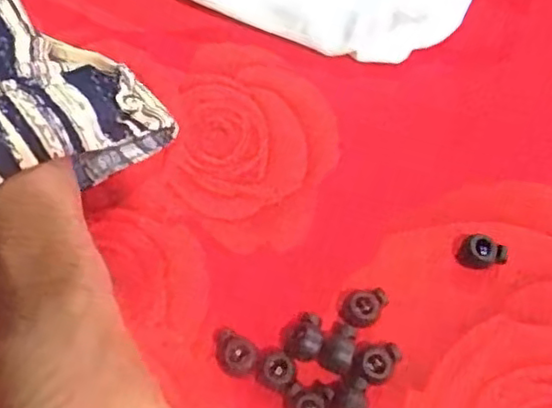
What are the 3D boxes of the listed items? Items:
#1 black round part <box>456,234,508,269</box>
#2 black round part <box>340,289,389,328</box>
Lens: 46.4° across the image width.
[{"bbox_3d":[0.092,0.022,0.283,0.019,0.013,0.011,13,65,3],"label":"black round part"},{"bbox_3d":[0.037,0.044,0.273,0.020,0.010,0.015,-41,73,-19],"label":"black round part"}]

